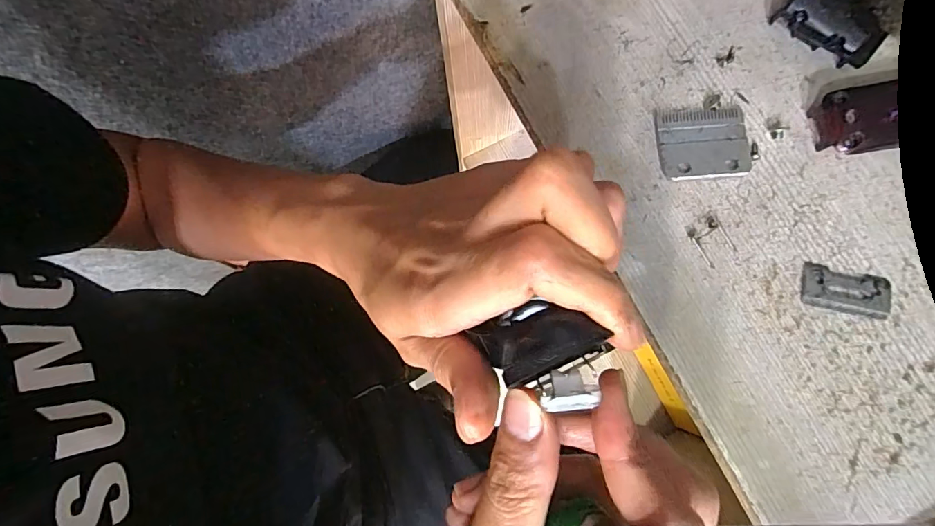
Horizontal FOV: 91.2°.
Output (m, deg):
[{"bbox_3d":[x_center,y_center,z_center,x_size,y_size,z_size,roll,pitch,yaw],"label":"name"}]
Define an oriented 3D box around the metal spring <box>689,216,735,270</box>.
[{"bbox_3d":[0.128,-0.011,0.236,0.017,0.004,0.022,-30,79,-5],"label":"metal spring"}]

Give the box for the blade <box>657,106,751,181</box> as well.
[{"bbox_3d":[0.127,-0.065,0.247,0.045,0.004,0.040,-2,78,1],"label":"blade"}]

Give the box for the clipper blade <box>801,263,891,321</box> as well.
[{"bbox_3d":[0.189,0.014,0.228,0.040,0.004,0.022,13,79,4],"label":"clipper blade"}]

